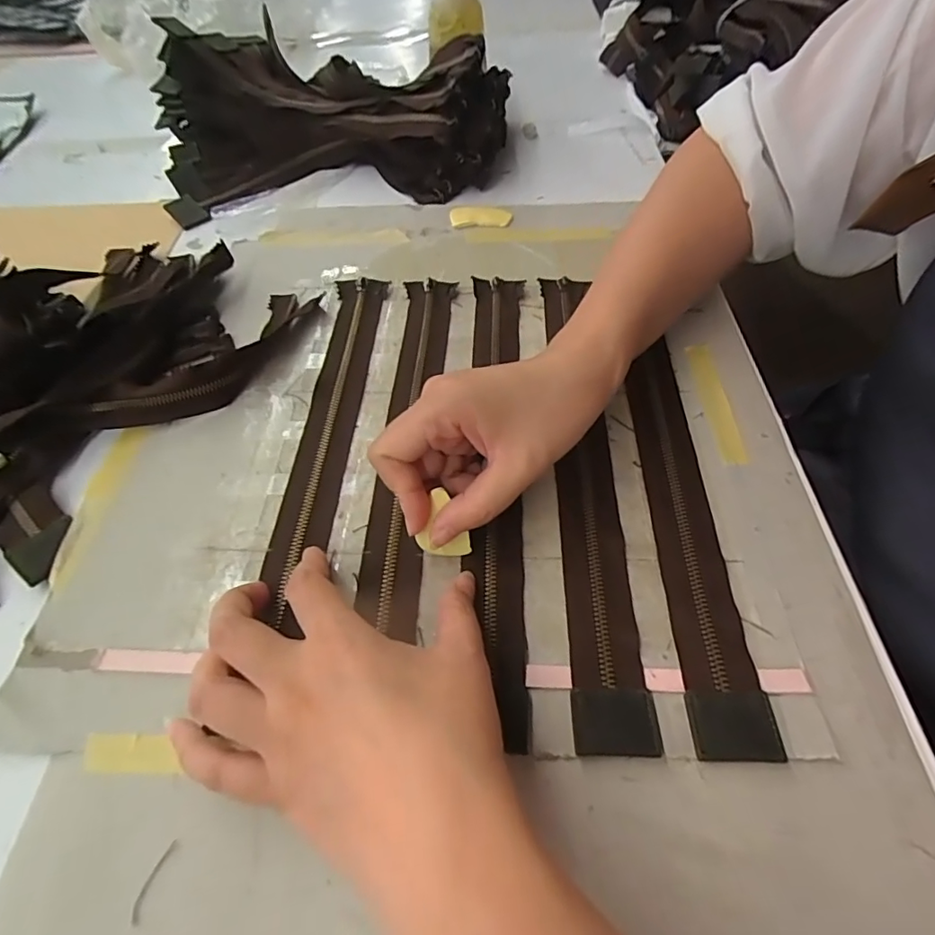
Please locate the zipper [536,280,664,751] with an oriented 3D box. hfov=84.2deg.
[{"bbox_3d":[0.068,-0.010,0.305,0.033,0.006,0.316,1,55,2],"label":"zipper"}]

